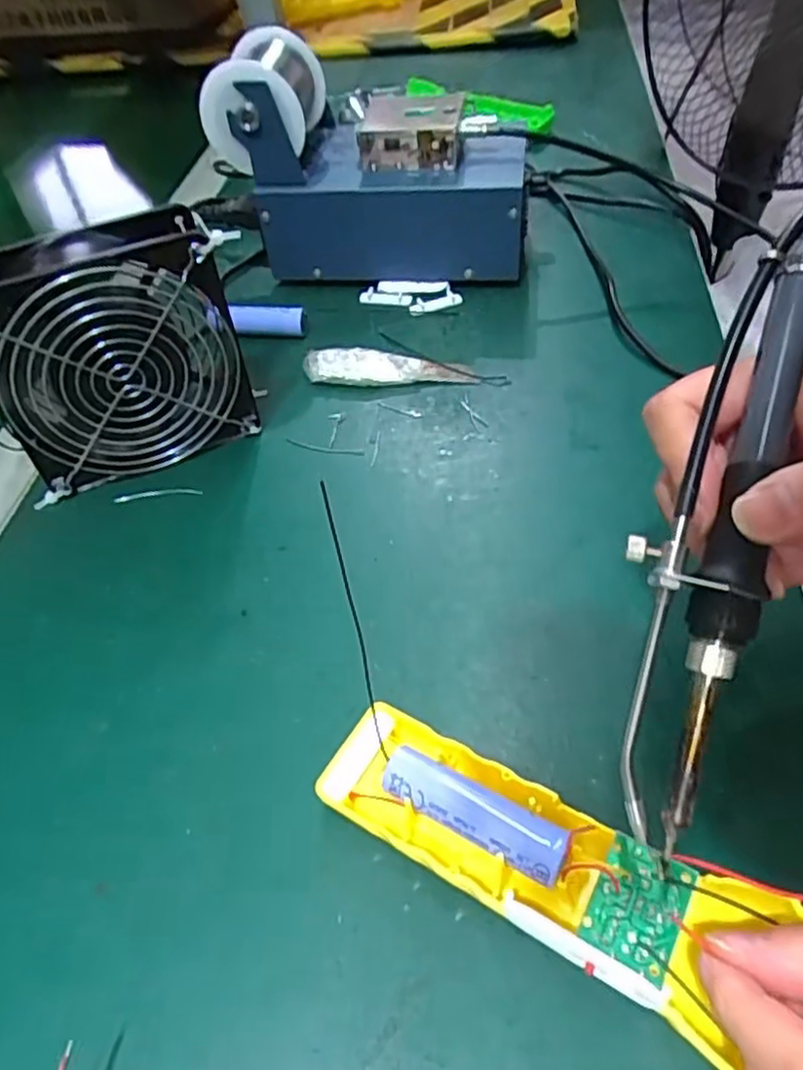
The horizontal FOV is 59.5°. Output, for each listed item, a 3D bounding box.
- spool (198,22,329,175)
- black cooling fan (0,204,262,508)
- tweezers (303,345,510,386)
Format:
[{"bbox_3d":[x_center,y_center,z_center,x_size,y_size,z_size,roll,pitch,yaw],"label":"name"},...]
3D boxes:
[{"bbox_3d":[-0.092,-0.295,0.471,0.069,0.064,0.088,4,50,8],"label":"spool"},{"bbox_3d":[-0.148,-0.093,0.370,0.126,0.122,0.048,-22,51,-14],"label":"black cooling fan"},{"bbox_3d":[0.001,-0.105,0.439,0.123,0.014,0.024,2,49,6],"label":"tweezers"}]

